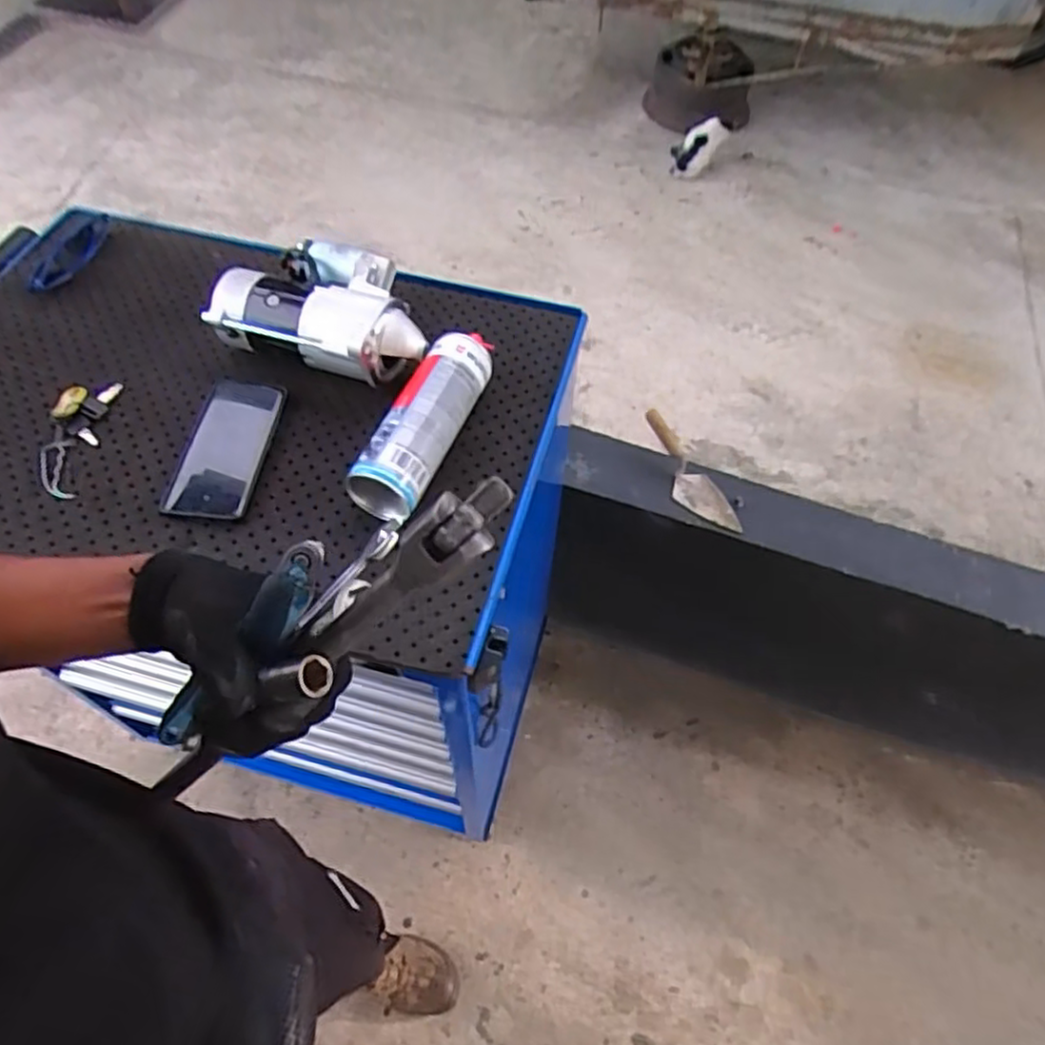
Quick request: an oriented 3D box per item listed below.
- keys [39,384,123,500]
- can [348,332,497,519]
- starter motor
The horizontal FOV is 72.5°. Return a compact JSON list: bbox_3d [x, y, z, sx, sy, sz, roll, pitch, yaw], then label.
[{"bbox_3d":[-0.449,-0.085,0.708,0.053,0.015,0.138,4,56,-2],"label":"keys"},{"bbox_3d":[-0.096,-0.096,0.683,0.070,0.056,0.209,18,55,10],"label":"can"},{"bbox_3d":[-0.206,-0.222,0.737,0.230,0.071,0.123,18,55,10],"label":"starter motor"}]

